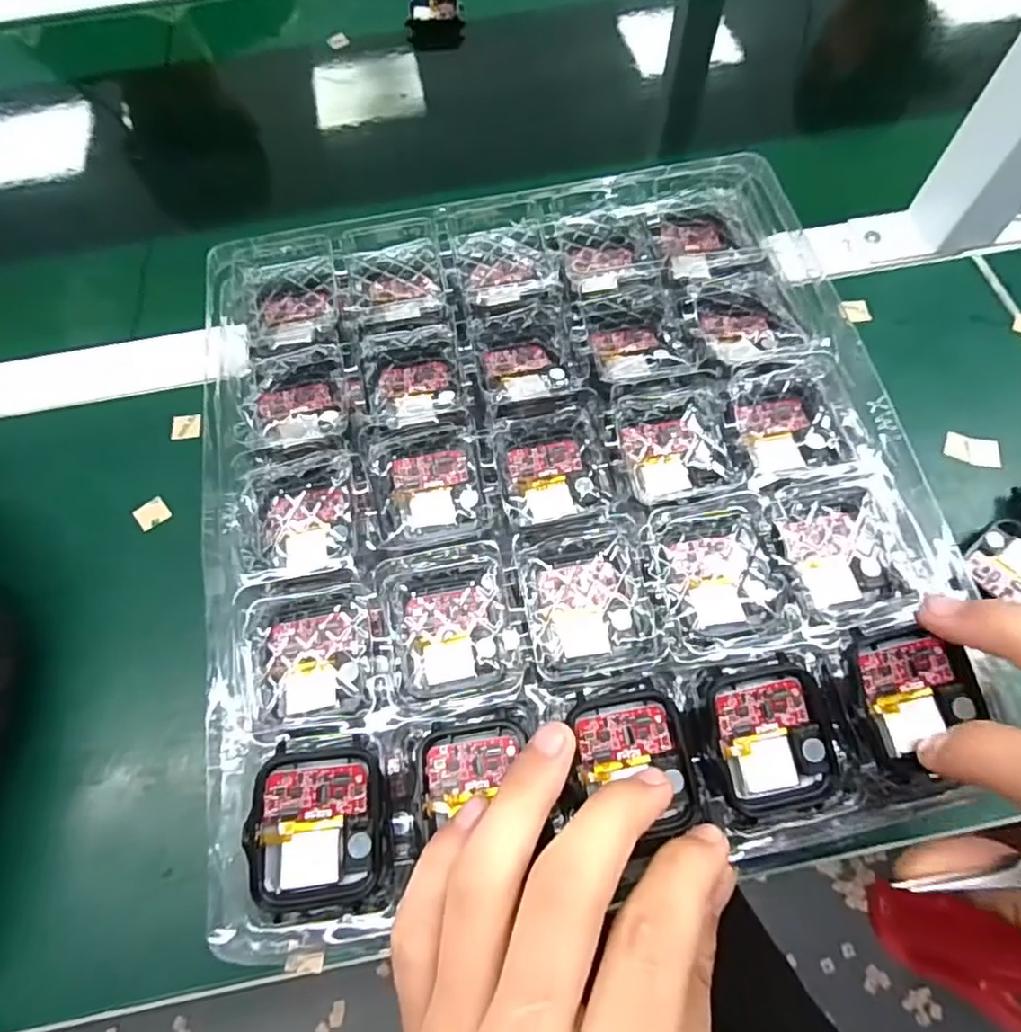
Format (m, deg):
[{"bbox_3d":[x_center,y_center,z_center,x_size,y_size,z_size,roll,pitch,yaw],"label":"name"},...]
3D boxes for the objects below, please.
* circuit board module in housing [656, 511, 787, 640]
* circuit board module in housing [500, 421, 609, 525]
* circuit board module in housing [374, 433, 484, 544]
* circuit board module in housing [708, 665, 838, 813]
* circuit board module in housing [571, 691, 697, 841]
[{"bbox_3d":[0.076,0.021,0.221,0.039,0.007,0.045,-15,66,-5],"label":"circuit board module in housing"},{"bbox_3d":[0.016,-0.016,0.240,0.039,0.015,0.043,-4,65,0],"label":"circuit board module in housing"},{"bbox_3d":[-0.033,-0.012,0.238,0.039,0.018,0.036,-10,65,-2],"label":"circuit board module in housing"},{"bbox_3d":[0.084,0.071,0.192,0.036,0.009,0.041,-10,65,-2],"label":"circuit board module in housing"},{"bbox_3d":[0.039,0.078,0.191,0.035,0.006,0.041,-8,67,-4],"label":"circuit board module in housing"}]

